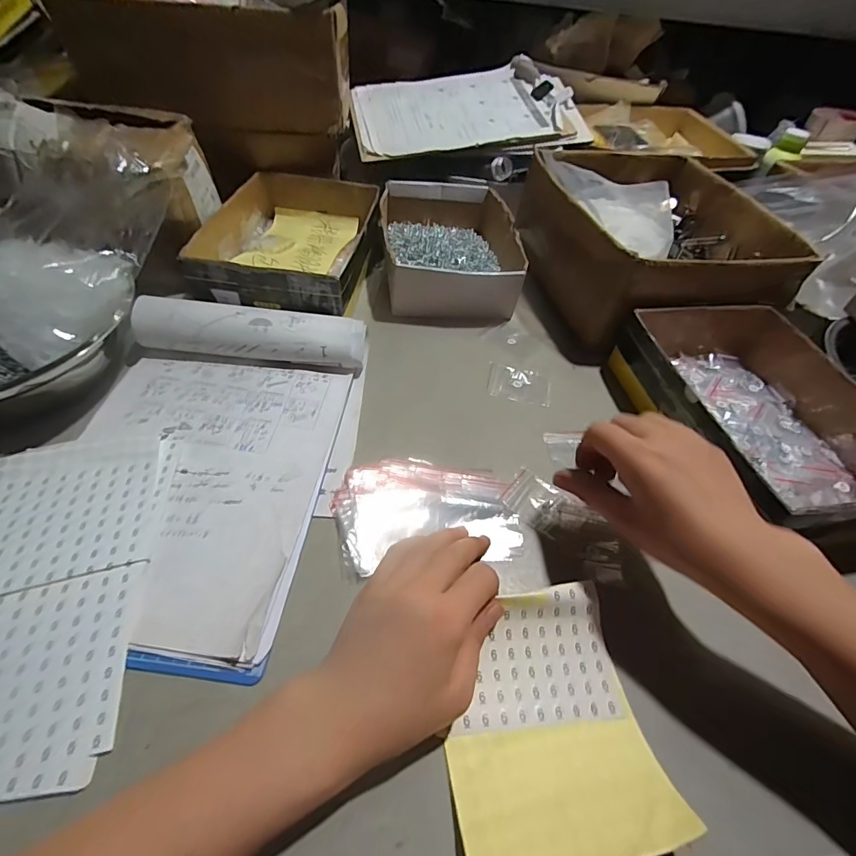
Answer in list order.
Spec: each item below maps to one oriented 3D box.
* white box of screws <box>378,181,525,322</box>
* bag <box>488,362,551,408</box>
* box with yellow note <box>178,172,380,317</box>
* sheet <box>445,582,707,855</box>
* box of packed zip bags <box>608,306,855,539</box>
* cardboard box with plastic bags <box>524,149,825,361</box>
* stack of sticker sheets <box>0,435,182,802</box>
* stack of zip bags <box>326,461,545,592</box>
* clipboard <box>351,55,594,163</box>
[{"bbox_3d":[0.032,-0.252,0.604,0.171,0.072,0.250,-3,50,-8],"label":"white box of screws"},{"bbox_3d":[0.101,-0.048,0.479,0.068,0.005,0.048,14,50,6],"label":"bag"},{"bbox_3d":[-0.164,-0.235,0.549,0.179,0.061,0.254,7,49,0],"label":"box with yellow note"},{"bbox_3d":[0.072,0.174,0.264,0.121,0.026,0.136,-5,51,-10],"label":"sheet"},{"bbox_3d":[0.316,-0.016,0.418,0.185,0.068,0.253,-3,50,-8],"label":"box of packed zip bags"},{"bbox_3d":[0.290,-0.252,0.594,0.276,0.121,0.335,-3,50,-9],"label":"cardboard box with plastic bags"},{"bbox_3d":[-0.260,0.105,0.291,0.131,0.006,0.226,-2,53,-11],"label":"stack of sticker sheets"},{"bbox_3d":[0.010,0.072,0.350,0.166,0.015,0.103,7,49,0],"label":"stack of zip bags"},{"bbox_3d":[0.063,-0.517,0.699,0.356,0.020,0.252,-5,60,-2],"label":"clipboard"}]

